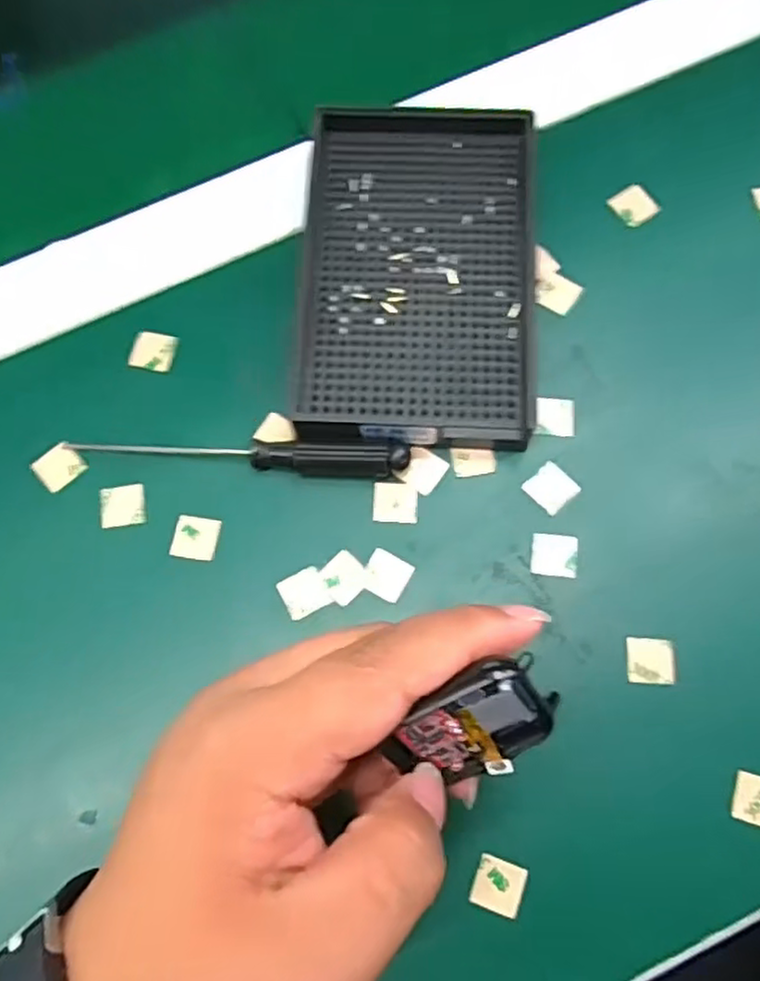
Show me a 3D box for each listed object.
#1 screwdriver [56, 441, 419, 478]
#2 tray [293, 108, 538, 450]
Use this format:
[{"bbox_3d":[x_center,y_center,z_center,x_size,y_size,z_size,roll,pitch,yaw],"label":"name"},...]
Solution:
[{"bbox_3d":[-0.054,-0.013,0.267,0.129,0.014,0.011,4,74,3],"label":"screwdriver"},{"bbox_3d":[0.015,-0.085,0.280,0.089,0.022,0.139,2,74,2],"label":"tray"}]

